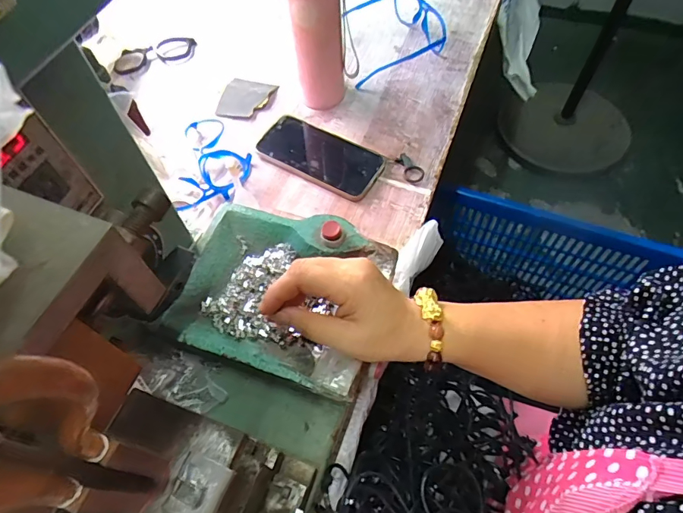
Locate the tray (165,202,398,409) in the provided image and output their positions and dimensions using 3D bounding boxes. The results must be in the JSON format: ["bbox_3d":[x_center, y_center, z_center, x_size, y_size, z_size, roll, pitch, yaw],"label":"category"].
[{"bbox_3d":[-0.054,0.026,0.404,0.183,0.028,0.158,15,62,12],"label":"tray"}]

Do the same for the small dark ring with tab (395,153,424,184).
[{"bbox_3d":[0.088,-0.113,0.557,0.026,0.005,0.047,-18,61,-9],"label":"small dark ring with tab"}]

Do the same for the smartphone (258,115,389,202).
[{"bbox_3d":[-0.025,-0.129,0.559,0.154,0.012,0.082,26,64,16],"label":"smartphone"}]

